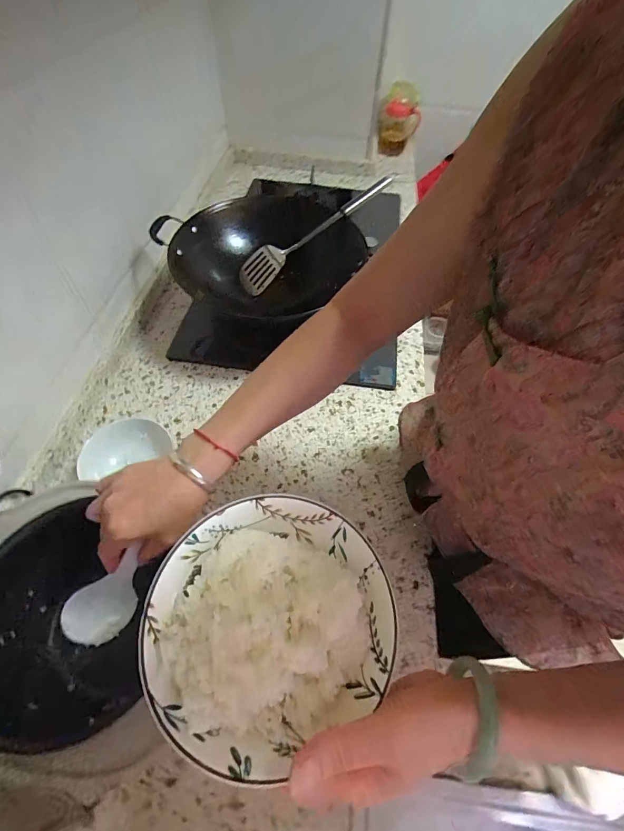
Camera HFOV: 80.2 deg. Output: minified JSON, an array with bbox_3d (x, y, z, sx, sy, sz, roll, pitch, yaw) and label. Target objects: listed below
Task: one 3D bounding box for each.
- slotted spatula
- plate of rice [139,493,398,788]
[{"bbox_3d":[0.012,-0.369,0.743,0.367,0.031,0.067,-33,62,0],"label":"slotted spatula"},{"bbox_3d":[-0.031,0.137,0.262,0.169,0.048,0.157,2,56,-2],"label":"plate of rice"}]

